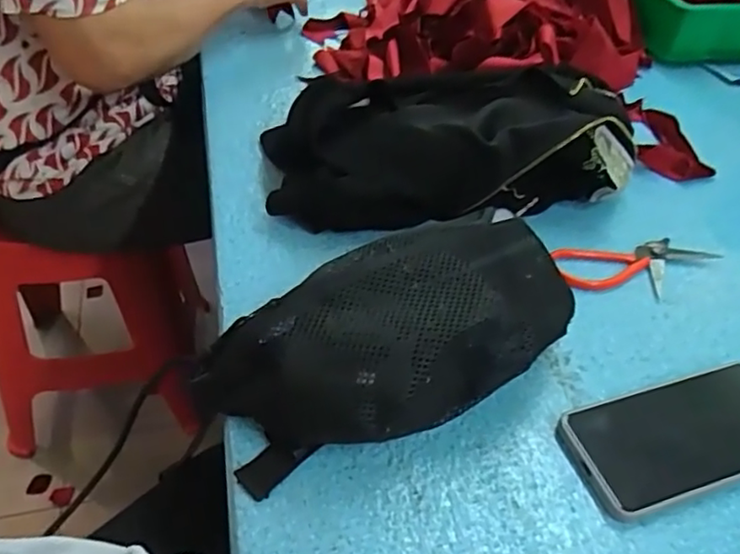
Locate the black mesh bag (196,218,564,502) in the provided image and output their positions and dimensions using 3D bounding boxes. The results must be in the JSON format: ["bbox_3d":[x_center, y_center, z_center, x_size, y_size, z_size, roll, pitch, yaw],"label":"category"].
[{"bbox_3d":[0.011,0.047,0.410,0.232,0.101,0.108,-18,49,-22],"label":"black mesh bag"}]

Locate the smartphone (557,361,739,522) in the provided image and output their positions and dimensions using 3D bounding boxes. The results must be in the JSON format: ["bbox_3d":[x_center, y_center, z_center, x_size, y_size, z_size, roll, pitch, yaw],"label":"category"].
[{"bbox_3d":[0.211,0.105,0.422,0.157,0.016,0.077,-13,50,-10],"label":"smartphone"}]

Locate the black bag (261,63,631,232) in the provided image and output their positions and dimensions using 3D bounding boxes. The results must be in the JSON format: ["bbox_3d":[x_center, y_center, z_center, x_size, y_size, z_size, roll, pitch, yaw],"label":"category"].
[{"bbox_3d":[0.080,-0.123,0.588,0.340,0.098,0.134,-3,45,-8],"label":"black bag"}]

